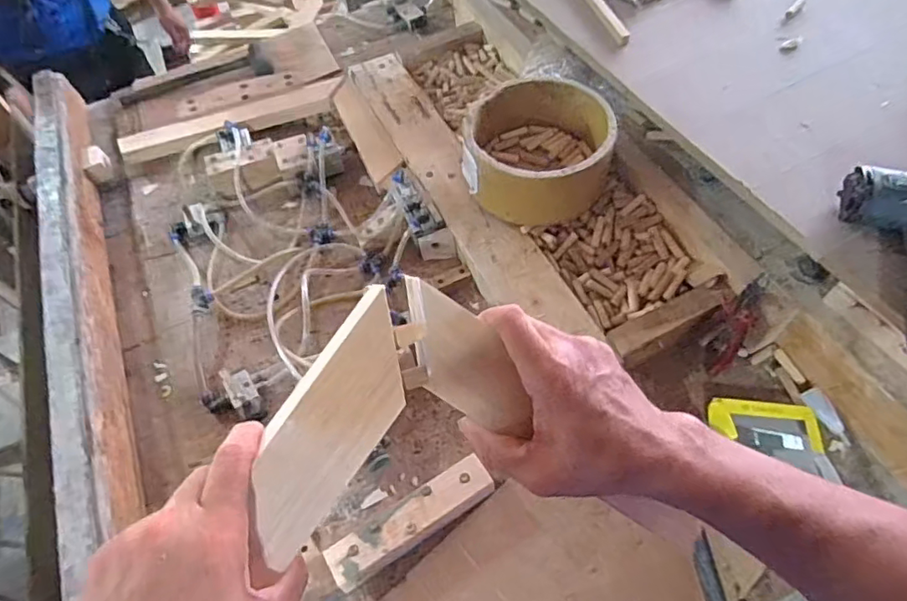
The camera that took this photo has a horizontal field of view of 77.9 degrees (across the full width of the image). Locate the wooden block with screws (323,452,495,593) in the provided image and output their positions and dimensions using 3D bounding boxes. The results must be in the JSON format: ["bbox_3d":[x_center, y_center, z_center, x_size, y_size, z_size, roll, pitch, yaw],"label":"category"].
[{"bbox_3d":[-0.050,0.259,0.660,0.204,0.023,0.051,-29,59,-14],"label":"wooden block with screws"}]

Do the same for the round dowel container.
[{"bbox_3d":[0.131,-0.230,0.867,0.224,0.113,0.188,18,60,16],"label":"round dowel container"}]

